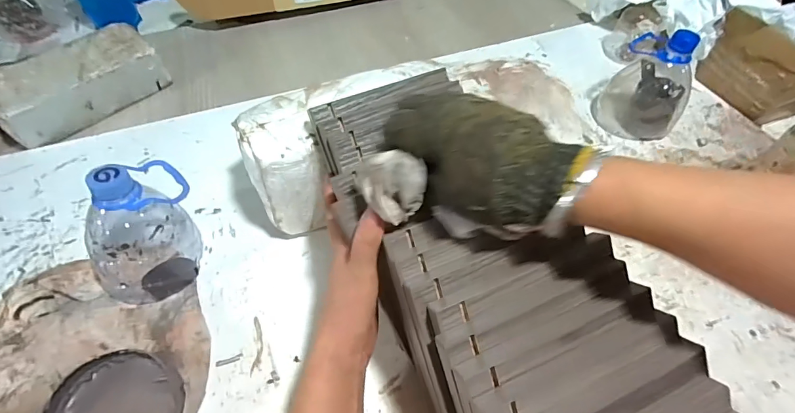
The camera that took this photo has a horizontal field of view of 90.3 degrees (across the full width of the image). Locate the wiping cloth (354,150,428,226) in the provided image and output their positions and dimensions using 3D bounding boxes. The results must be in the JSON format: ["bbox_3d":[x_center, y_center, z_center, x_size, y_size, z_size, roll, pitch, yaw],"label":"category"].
[{"bbox_3d":[-0.005,-0.017,0.277,0.032,0.034,0.044,-34,62,-23],"label":"wiping cloth"}]

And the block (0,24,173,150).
[{"bbox_3d":[-0.431,-0.166,0.542,0.081,0.069,0.197,36,61,22],"label":"block"}]

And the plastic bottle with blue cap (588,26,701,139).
[{"bbox_3d":[0.342,-0.167,0.536,0.110,0.127,0.082,30,59,19],"label":"plastic bottle with blue cap"}]

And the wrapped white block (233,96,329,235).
[{"bbox_3d":[-0.120,-0.036,0.428,0.076,0.125,0.110,-17,56,-13],"label":"wrapped white block"}]

